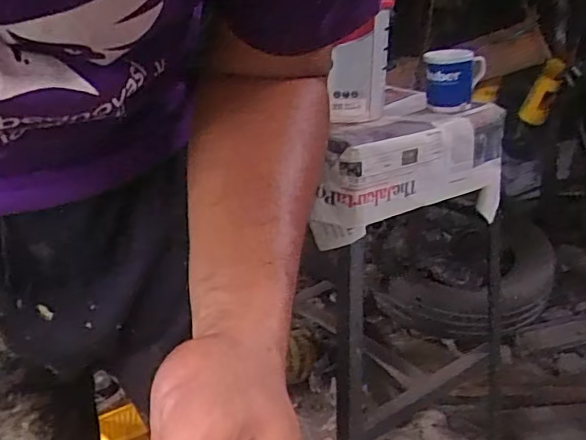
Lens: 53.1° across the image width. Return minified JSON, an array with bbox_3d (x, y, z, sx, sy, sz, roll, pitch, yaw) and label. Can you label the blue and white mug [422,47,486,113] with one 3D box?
[{"bbox_3d":[0.250,-0.222,0.921,0.093,0.084,0.091,6,24,12],"label":"blue and white mug"}]

